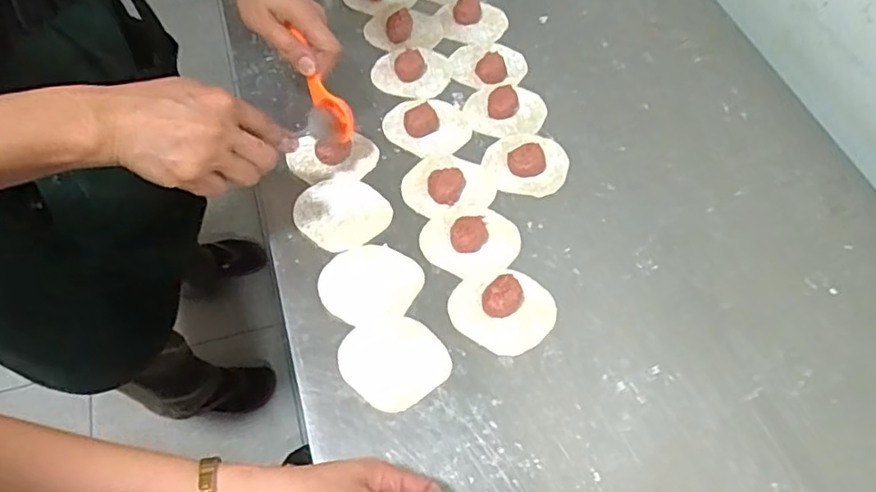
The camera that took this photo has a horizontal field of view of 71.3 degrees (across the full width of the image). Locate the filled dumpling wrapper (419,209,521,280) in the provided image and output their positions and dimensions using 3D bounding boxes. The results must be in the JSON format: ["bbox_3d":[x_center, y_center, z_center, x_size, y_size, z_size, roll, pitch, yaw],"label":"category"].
[{"bbox_3d":[0.031,-0.007,0.555,0.088,0.016,0.072,-14,62,-13],"label":"filled dumpling wrapper"}]

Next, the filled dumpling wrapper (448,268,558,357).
[{"bbox_3d":[0.057,0.049,0.517,0.084,0.023,0.075,31,62,13],"label":"filled dumpling wrapper"}]

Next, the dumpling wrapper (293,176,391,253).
[{"bbox_3d":[-0.090,-0.032,0.572,0.081,0.004,0.078,2,60,-3],"label":"dumpling wrapper"}]

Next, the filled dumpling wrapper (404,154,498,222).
[{"bbox_3d":[0.010,-0.064,0.592,0.089,0.016,0.070,-12,61,-11],"label":"filled dumpling wrapper"}]

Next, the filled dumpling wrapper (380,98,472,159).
[{"bbox_3d":[-0.010,-0.127,0.632,0.082,0.022,0.078,2,60,-3],"label":"filled dumpling wrapper"}]

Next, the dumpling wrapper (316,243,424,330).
[{"bbox_3d":[-0.058,0.032,0.534,0.087,0.005,0.072,-12,61,-11],"label":"dumpling wrapper"}]

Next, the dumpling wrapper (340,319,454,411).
[{"bbox_3d":[-0.036,0.092,0.499,0.078,0.004,0.078,2,60,-3],"label":"dumpling wrapper"}]

